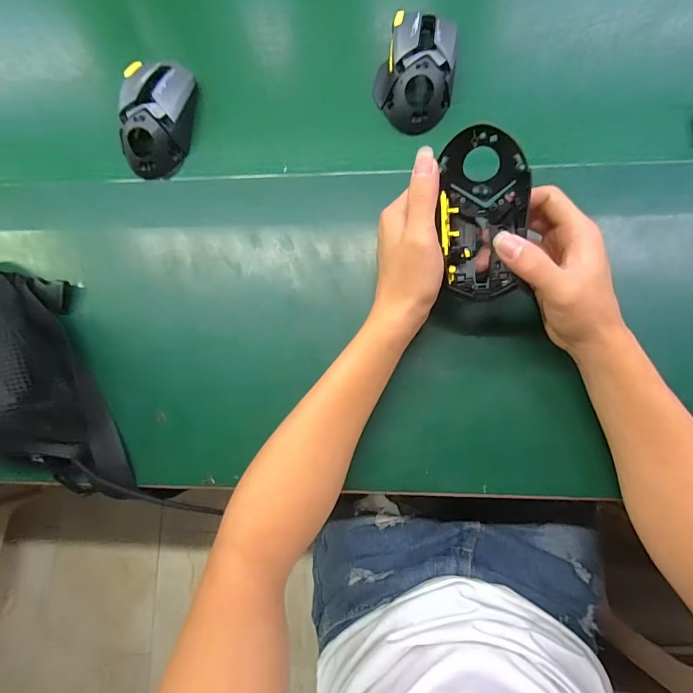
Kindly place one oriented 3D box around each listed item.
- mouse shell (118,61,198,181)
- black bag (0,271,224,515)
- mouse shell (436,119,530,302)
[{"bbox_3d":[-0.190,-0.230,0.393,0.057,0.039,0.112,8,83,8],"label":"mouse shell"},{"bbox_3d":[-0.307,0.039,0.351,0.164,0.091,0.347,-40,95,-1],"label":"black bag"},{"bbox_3d":[0.104,-0.095,0.293,0.070,0.052,0.117,-11,89,33],"label":"mouse shell"}]

